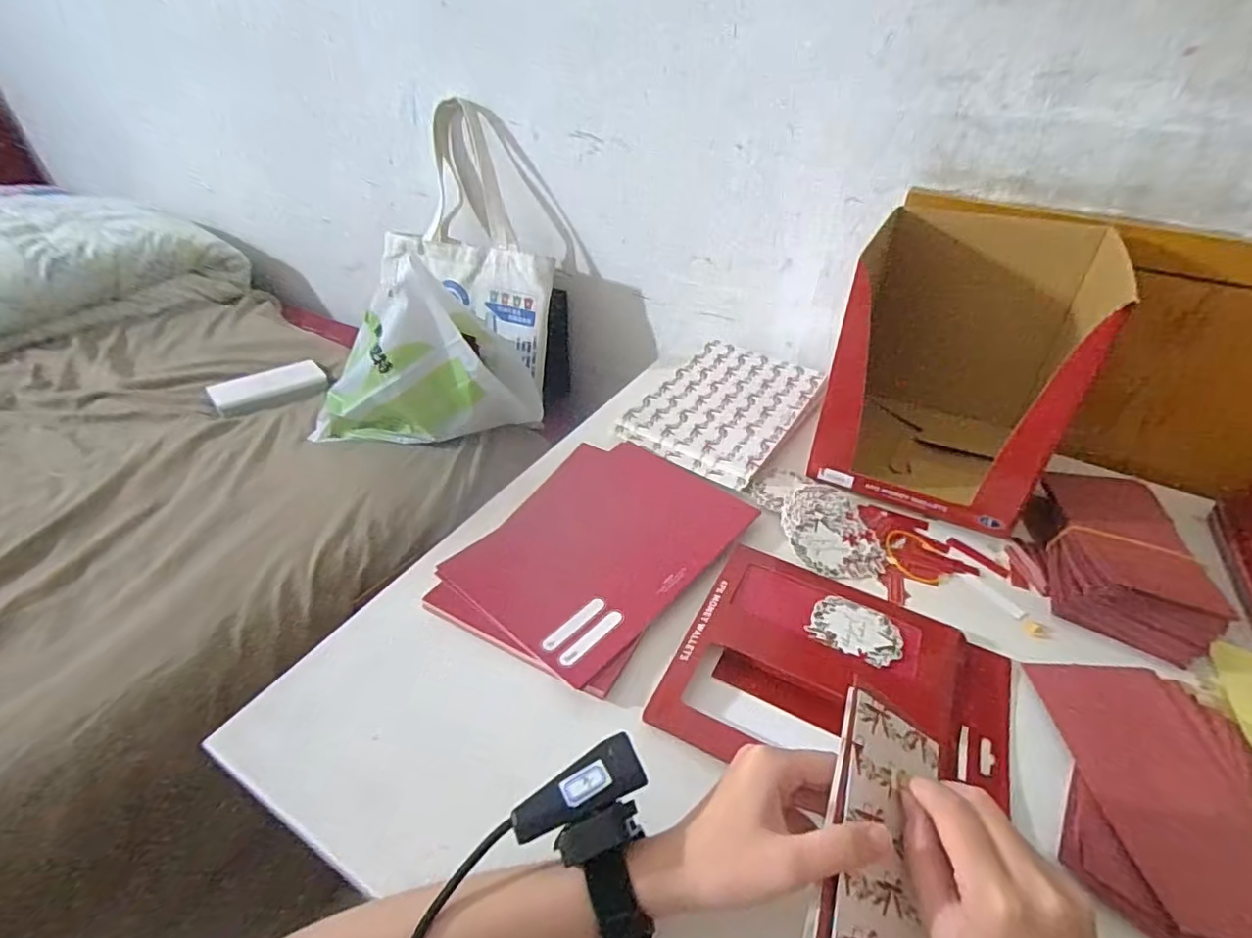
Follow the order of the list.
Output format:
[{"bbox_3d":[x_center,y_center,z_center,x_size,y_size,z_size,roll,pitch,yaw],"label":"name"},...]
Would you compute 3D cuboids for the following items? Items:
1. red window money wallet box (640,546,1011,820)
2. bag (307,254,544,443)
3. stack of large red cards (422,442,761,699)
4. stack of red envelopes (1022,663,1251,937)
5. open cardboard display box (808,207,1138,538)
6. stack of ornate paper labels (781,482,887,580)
[{"bbox_3d":[0.167,0.155,0.445,0.237,0.007,0.190,18,42,18],"label":"red window money wallet box"},{"bbox_3d":[-0.294,-0.164,0.825,0.316,0.242,0.122,-7,37,-14],"label":"bag"},{"bbox_3d":[-0.021,0.067,0.541,0.202,0.009,0.274,22,44,22],"label":"stack of large red cards"},{"bbox_3d":[0.356,0.213,0.379,0.134,0.016,0.195,17,42,17],"label":"stack of red envelopes"},{"bbox_3d":[0.342,-0.121,0.620,0.206,0.216,0.253,20,39,21],"label":"open cardboard display box"},{"bbox_3d":[0.199,0.058,0.577,0.085,0.009,0.121,-2,40,-5],"label":"stack of ornate paper labels"}]

